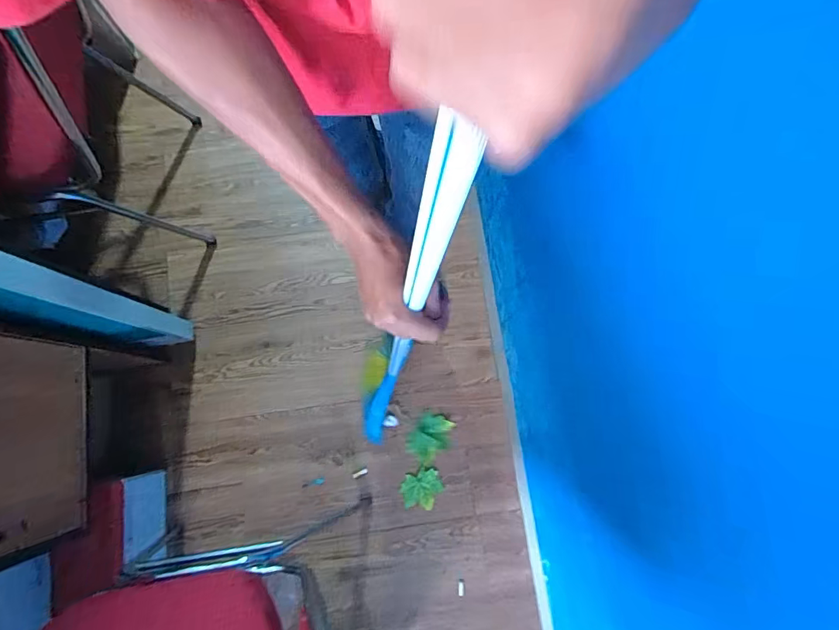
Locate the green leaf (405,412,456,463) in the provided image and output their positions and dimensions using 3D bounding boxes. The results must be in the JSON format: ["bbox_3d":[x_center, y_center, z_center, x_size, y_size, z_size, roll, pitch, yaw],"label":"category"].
[{"bbox_3d":[0.031,0.332,1.204,0.100,0.010,0.127,32,80,5],"label":"green leaf"}]

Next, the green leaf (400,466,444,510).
[{"bbox_3d":[0.005,0.459,1.172,0.105,0.012,0.105,11,79,1],"label":"green leaf"}]

